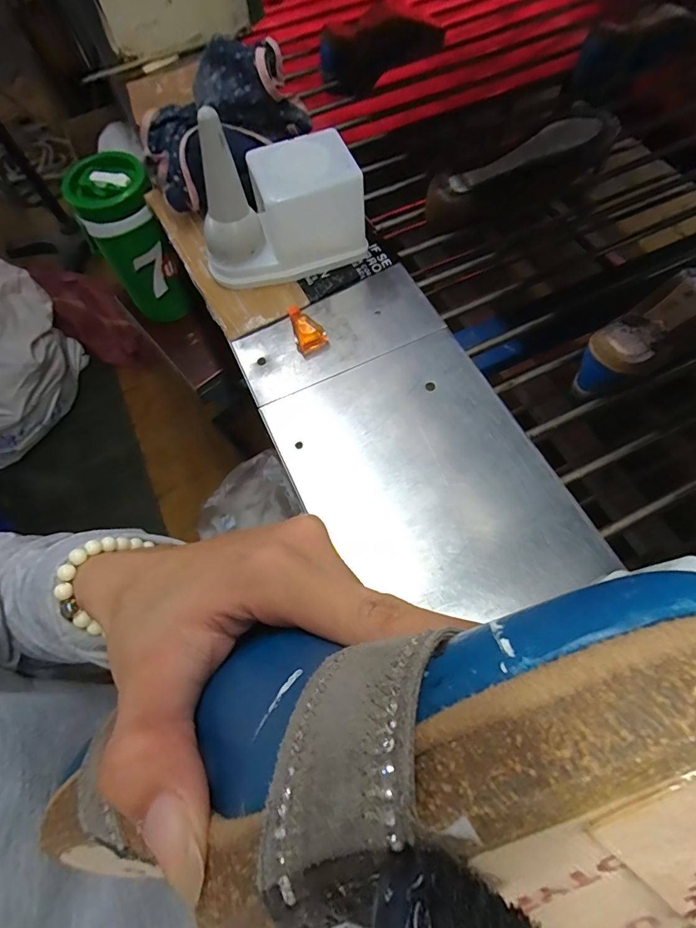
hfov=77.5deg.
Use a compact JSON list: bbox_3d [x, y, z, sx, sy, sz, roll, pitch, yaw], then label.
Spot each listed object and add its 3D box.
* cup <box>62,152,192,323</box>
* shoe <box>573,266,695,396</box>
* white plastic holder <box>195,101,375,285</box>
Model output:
[{"bbox_3d":[-0.344,-0.358,0.713,0.103,0.231,0.109,-1,66,2],"label":"cup"},{"bbox_3d":[0.369,-0.149,0.504,0.224,0.071,0.085,-30,68,-11],"label":"shoe"},{"bbox_3d":[-0.081,-0.294,0.497,0.187,0.152,0.092,-17,66,-5],"label":"white plastic holder"}]

